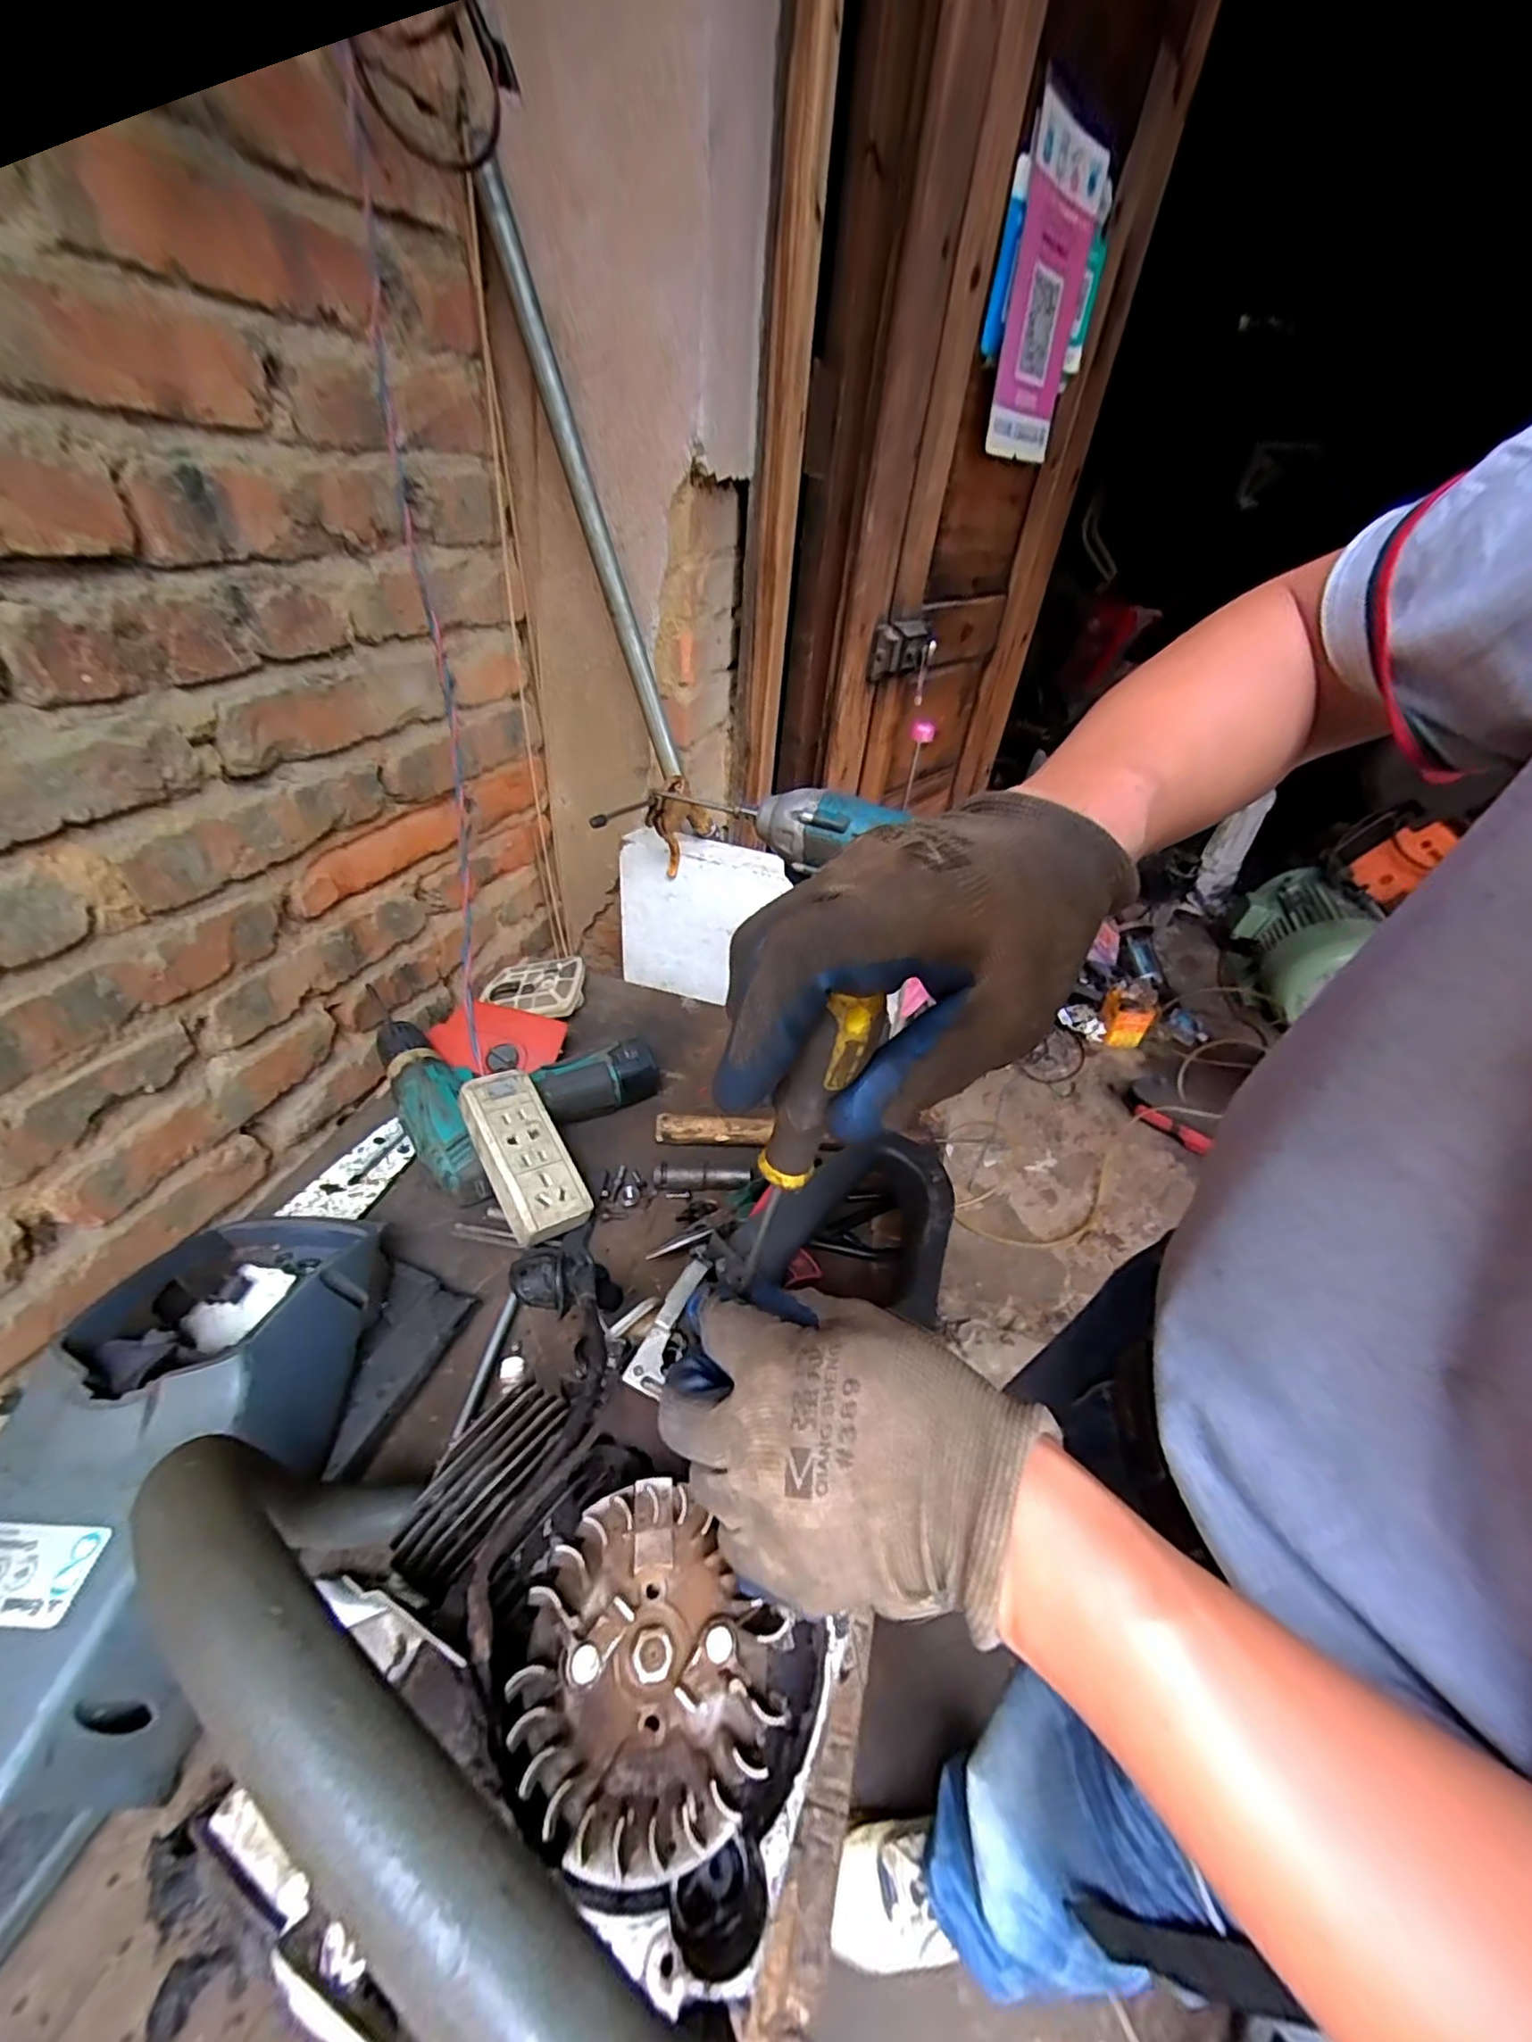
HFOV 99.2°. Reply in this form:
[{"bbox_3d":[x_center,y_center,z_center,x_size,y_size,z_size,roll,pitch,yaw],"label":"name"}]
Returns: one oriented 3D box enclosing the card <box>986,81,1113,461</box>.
[{"bbox_3d":[0.282,-0.726,0.662,0.150,0.227,0.009,-28,50,-33],"label":"card"}]

